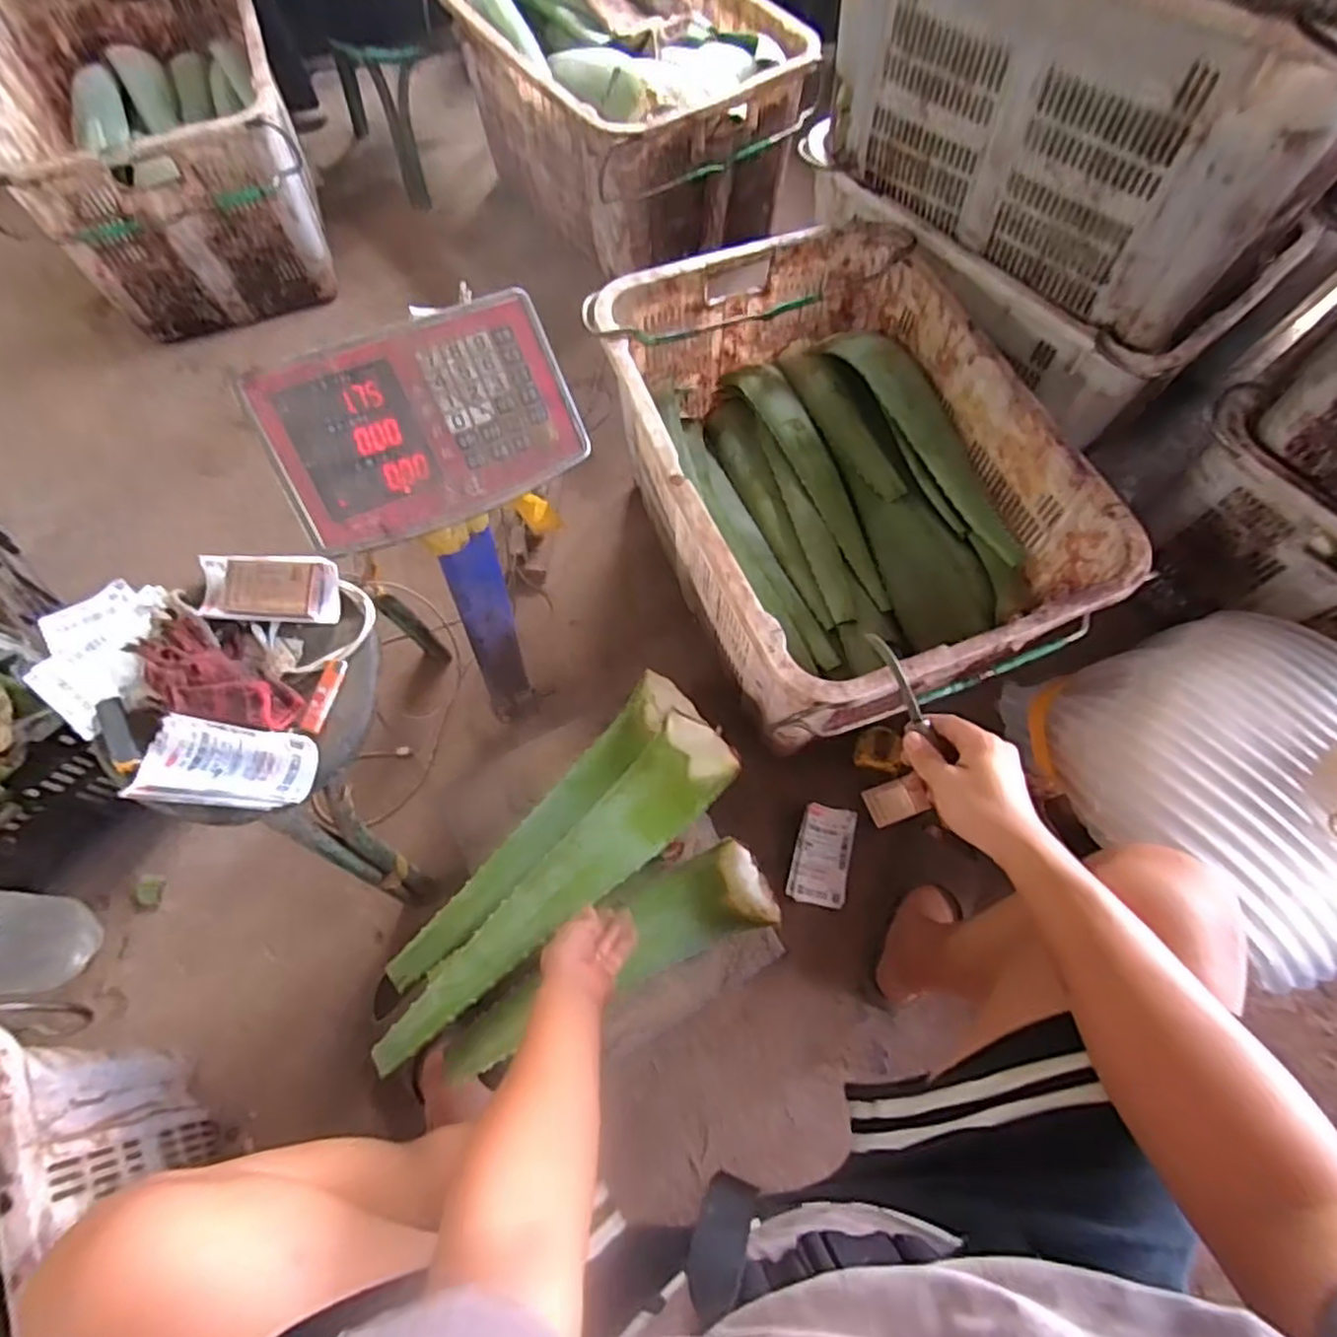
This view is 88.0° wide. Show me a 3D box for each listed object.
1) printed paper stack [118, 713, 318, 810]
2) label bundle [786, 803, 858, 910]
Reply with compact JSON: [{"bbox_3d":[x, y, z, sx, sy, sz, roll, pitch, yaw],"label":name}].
[{"bbox_3d":[-0.429,0.095,0.669,0.156,0.033,0.079,5,66,2],"label":"printed paper stack"},{"bbox_3d":[0.222,0.267,0.992,0.081,0.010,0.139,13,67,6],"label":"label bundle"}]

